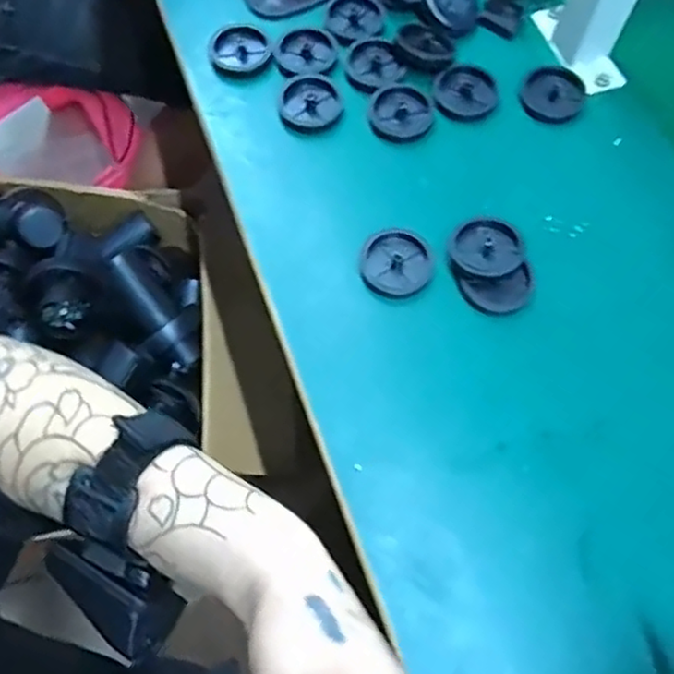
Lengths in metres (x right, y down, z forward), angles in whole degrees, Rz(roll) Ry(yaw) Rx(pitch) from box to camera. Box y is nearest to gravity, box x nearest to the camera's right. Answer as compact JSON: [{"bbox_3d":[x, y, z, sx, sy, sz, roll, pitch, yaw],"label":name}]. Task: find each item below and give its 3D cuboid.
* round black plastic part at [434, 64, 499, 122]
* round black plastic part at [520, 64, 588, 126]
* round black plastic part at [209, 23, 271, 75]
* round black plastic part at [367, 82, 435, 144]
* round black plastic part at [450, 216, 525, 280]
[{"bbox_3d":[0.106,-0.201,0.532,0.051,0.007,0.051,0,67,-1],"label":"round black plastic part"},{"bbox_3d":[0.178,-0.200,0.532,0.051,0.006,0.057,33,70,12],"label":"round black plastic part"},{"bbox_3d":[-0.082,-0.244,0.547,0.050,0.011,0.045,-4,67,-3],"label":"round black plastic part"},{"bbox_3d":[0.052,-0.182,0.525,0.051,0.007,0.053,0,67,-1],"label":"round black plastic part"},{"bbox_3d":[0.108,-0.064,0.464,0.050,0.011,0.046,22,79,17],"label":"round black plastic part"}]

